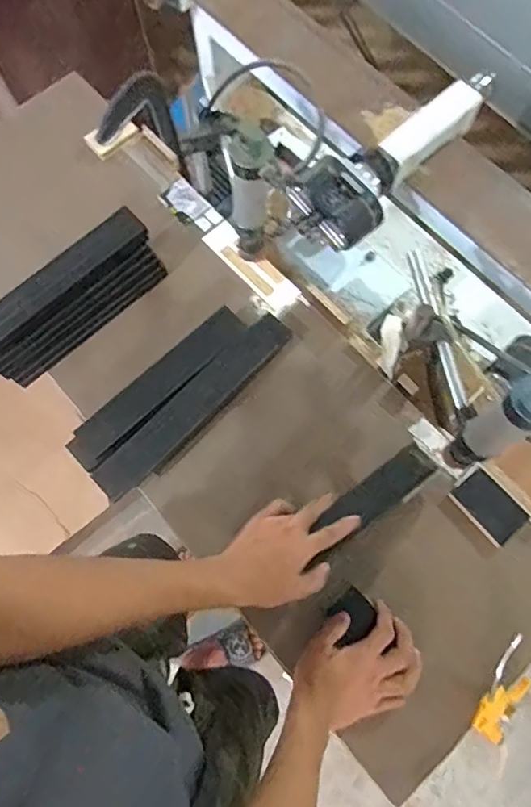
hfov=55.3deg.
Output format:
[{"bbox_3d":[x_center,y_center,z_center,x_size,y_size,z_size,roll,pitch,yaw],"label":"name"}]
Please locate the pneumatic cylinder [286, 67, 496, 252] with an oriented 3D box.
[{"bbox_3d":[0.227,-0.426,0.856,0.448,0.060,0.132,-43,78,-9],"label":"pneumatic cylinder"}]

